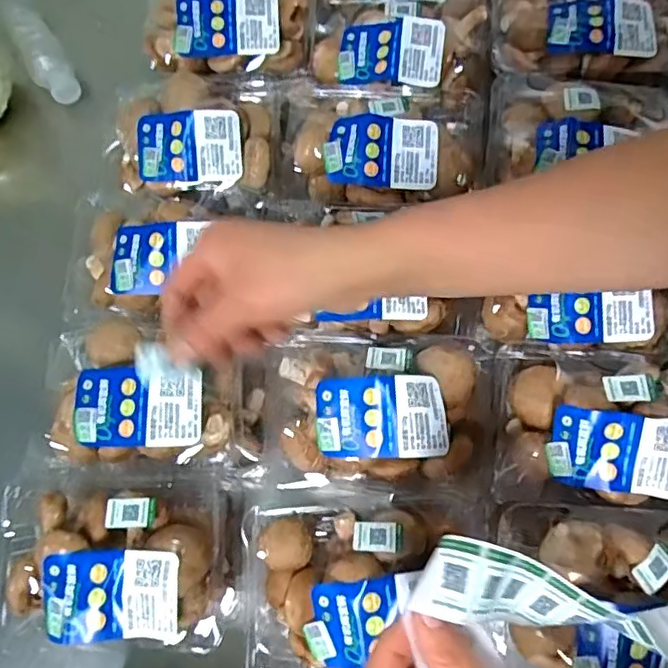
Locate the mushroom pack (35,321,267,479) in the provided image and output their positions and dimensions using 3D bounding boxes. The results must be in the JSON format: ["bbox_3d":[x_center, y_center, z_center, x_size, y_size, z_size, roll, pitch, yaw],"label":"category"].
[{"bbox_3d":[-0.155,0.048,0.470,0.165,0.060,0.119,4,73,3],"label":"mushroom pack"}]

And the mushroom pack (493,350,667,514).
[{"bbox_3d":[0.206,0.071,0.446,0.139,0.063,0.125,8,73,5],"label":"mushroom pack"}]

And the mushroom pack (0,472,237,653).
[{"bbox_3d":[-0.170,0.167,0.449,0.182,0.067,0.116,4,73,4],"label":"mushroom pack"}]

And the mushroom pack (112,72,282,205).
[{"bbox_3d":[-0.135,-0.189,0.547,0.162,0.057,0.132,2,72,3],"label":"mushroom pack"}]

